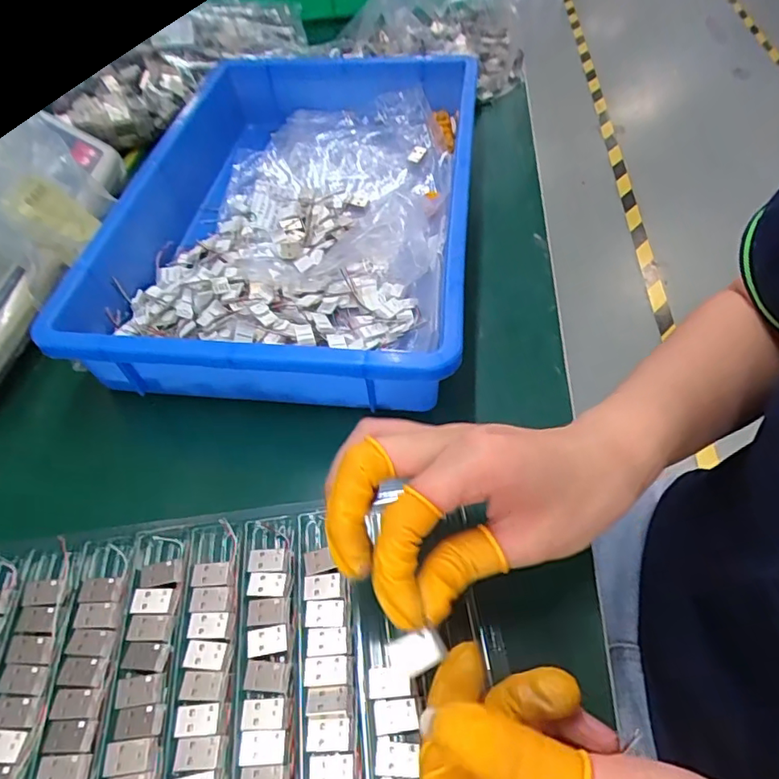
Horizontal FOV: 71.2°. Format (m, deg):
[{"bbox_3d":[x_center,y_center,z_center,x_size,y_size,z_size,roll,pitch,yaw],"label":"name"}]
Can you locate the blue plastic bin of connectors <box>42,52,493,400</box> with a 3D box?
[{"bbox_3d":[-0.063,-0.148,0.416,0.238,0.064,0.367,5,54,5],"label":"blue plastic bin of connectors"}]

